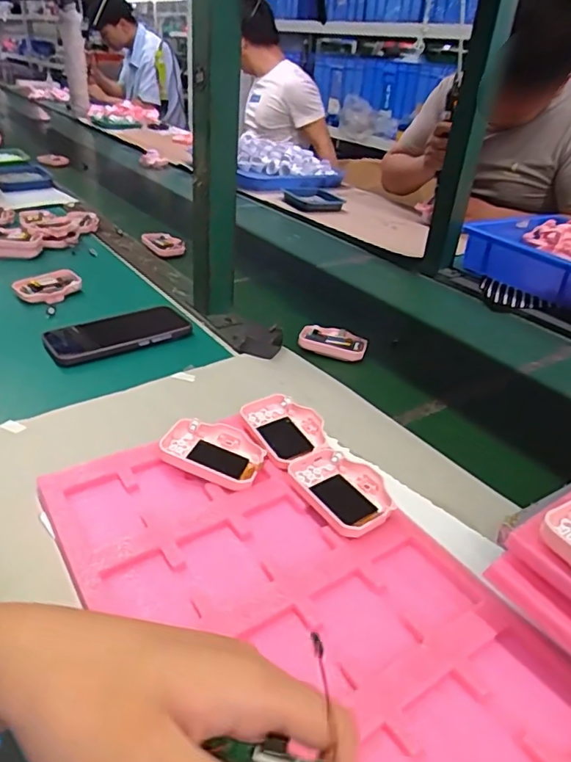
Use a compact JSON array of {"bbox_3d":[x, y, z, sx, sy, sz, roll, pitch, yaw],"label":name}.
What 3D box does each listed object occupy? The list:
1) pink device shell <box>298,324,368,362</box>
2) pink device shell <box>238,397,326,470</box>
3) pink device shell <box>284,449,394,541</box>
[{"bbox_3d":[0.061,-0.048,0.684,0.082,0.019,0.050,9,32,7],"label":"pink device shell"},{"bbox_3d":[0.000,0.044,0.491,0.061,0.016,0.080,-19,44,-25],"label":"pink device shell"},{"bbox_3d":[0.046,0.087,0.431,0.062,0.016,0.087,-16,37,-31],"label":"pink device shell"}]

